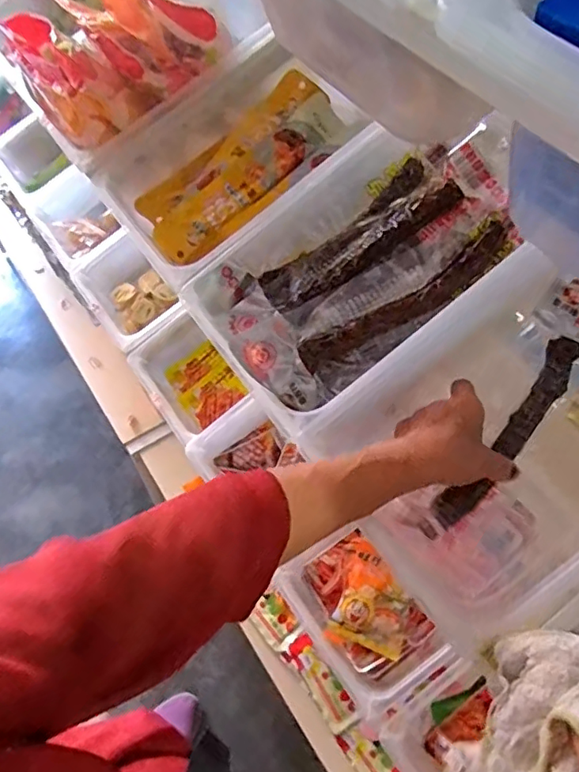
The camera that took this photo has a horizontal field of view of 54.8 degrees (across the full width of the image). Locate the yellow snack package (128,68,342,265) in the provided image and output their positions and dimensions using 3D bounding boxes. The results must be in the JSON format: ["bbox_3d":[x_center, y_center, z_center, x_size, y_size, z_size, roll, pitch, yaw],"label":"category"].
[{"bbox_3d":[-0.055,-0.238,0.616,0.241,0.032,0.124,-39,65,2],"label":"yellow snack package"}]

